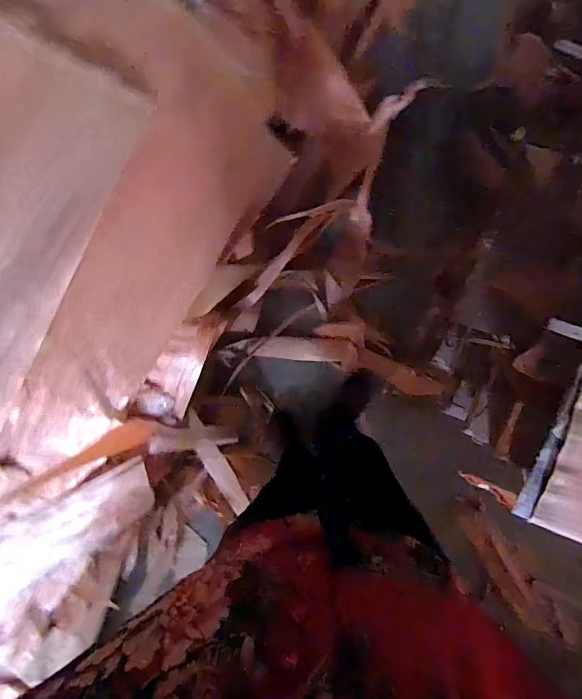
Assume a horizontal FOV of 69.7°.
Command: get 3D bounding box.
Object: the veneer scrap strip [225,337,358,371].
[{"bbox_3d":[0.013,-0.004,1.231,0.362,0.047,0.082,9,95,6],"label":"veneer scrap strip"}]

